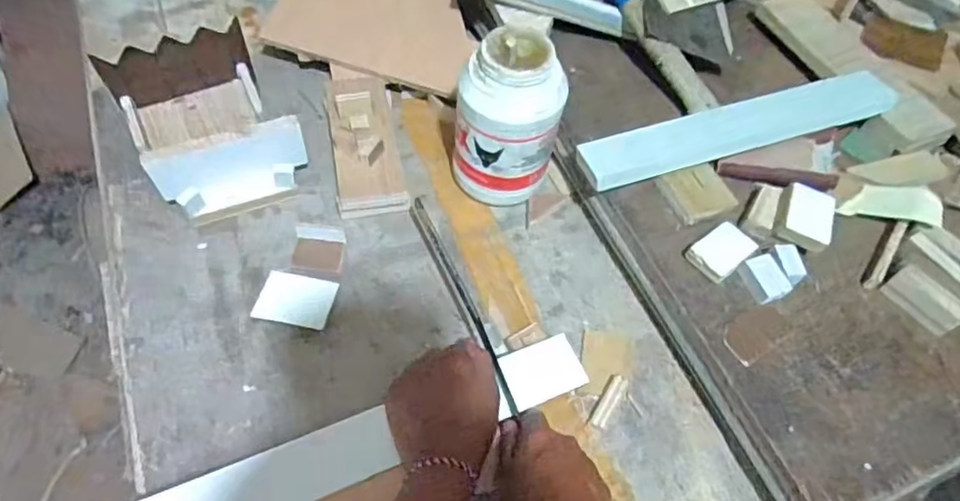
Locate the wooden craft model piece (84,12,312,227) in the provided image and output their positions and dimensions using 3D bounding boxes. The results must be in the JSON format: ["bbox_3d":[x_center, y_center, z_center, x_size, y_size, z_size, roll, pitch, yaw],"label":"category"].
[{"bbox_3d":[-0.252,-0.113,0.563,0.130,0.093,0.152,-26,63,-19],"label":"wooden craft model piece"}]

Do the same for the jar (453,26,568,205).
[{"bbox_3d":[0.027,-0.112,0.551,0.080,0.154,0.076,2,57,-3],"label":"jar"}]

